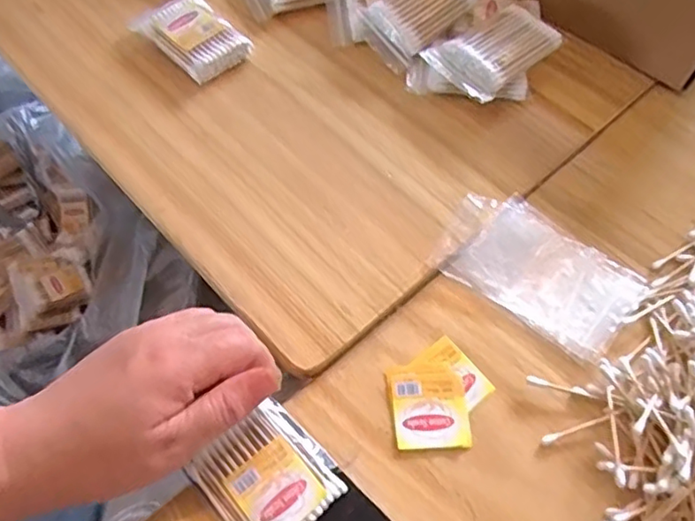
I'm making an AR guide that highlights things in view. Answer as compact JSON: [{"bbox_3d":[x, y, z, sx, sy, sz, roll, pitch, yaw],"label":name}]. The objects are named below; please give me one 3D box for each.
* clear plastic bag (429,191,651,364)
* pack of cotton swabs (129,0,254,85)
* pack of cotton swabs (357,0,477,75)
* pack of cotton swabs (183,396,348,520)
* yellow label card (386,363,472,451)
[{"bbox_3d":[0.123,0.004,0.387,0.123,0.009,0.073,33,65,14],"label":"clear plastic bag"},{"bbox_3d":[-0.122,-0.181,0.472,0.061,0.014,0.084,-40,70,-22],"label":"pack of cotton swabs"},{"bbox_3d":[0.054,-0.198,0.474,0.089,0.015,0.057,-44,81,1],"label":"pack of cotton swabs"},{"bbox_3d":[-0.041,0.116,0.317,0.061,0.011,0.066,-37,69,-20],"label":"pack of cotton swabs"},{"bbox_3d":[0.047,0.085,0.345,0.043,0.004,0.049,-5,61,-5],"label":"yellow label card"}]

